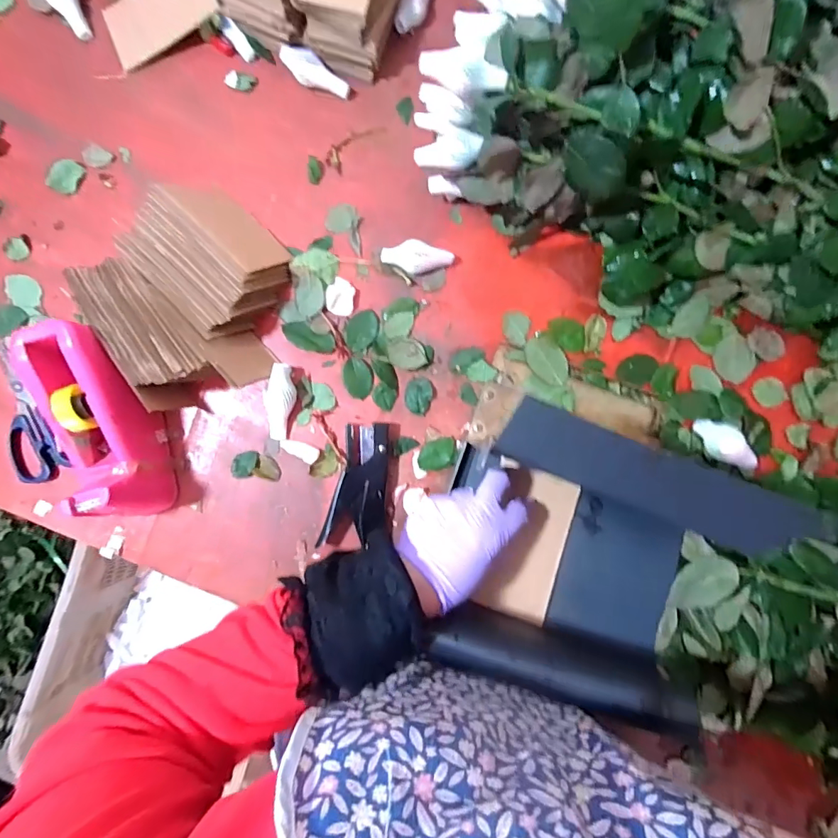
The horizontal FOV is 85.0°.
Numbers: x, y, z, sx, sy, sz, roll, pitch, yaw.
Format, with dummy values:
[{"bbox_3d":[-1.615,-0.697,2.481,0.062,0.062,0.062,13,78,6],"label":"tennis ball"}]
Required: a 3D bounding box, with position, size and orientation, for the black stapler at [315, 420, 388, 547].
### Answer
[{"bbox_3d":[-0.066,0.073,0.516,0.064,0.027,0.135,9,90,0],"label":"black stapler"}]

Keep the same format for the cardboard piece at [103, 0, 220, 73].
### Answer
[{"bbox_3d":[-0.305,-0.482,0.538,0.138,0.007,0.079,-34,90,4],"label":"cardboard piece"}]

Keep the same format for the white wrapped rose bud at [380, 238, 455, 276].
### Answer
[{"bbox_3d":[-0.002,-0.183,0.520,0.078,0.035,0.032,13,90,0],"label":"white wrapped rose bud"}]

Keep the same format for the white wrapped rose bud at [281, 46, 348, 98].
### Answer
[{"bbox_3d":[-0.120,-0.399,0.527,0.081,0.023,0.026,24,90,-18],"label":"white wrapped rose bud"}]

